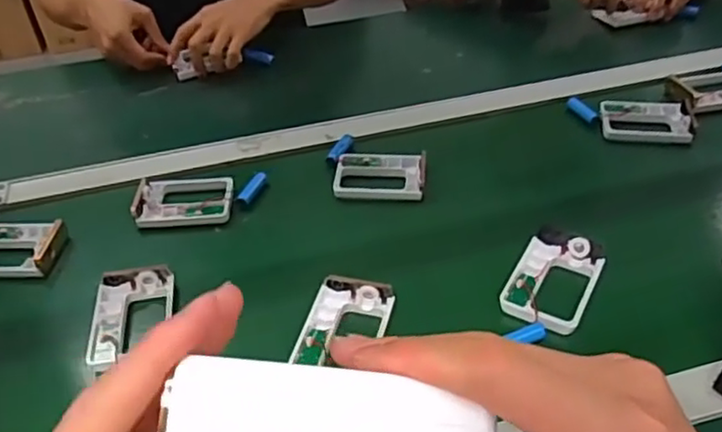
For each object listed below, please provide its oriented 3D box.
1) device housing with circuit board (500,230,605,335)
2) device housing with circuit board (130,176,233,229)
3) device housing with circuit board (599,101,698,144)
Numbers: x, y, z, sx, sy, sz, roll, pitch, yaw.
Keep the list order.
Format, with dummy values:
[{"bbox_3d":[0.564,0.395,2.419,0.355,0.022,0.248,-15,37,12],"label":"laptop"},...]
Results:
[{"bbox_3d":[0.174,0.057,0.593,0.071,0.014,0.118,18,45,23],"label":"device housing with circuit board"},{"bbox_3d":[-0.188,-0.021,0.705,0.100,0.019,0.073,-1,41,3],"label":"device housing with circuit board"},{"bbox_3d":[0.346,-0.119,0.801,0.107,0.019,0.090,9,42,14],"label":"device housing with circuit board"}]

